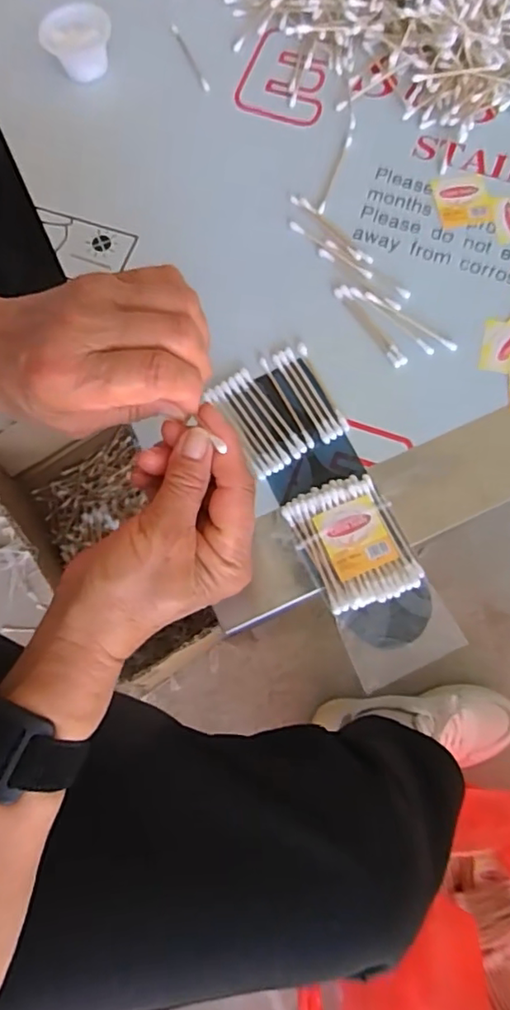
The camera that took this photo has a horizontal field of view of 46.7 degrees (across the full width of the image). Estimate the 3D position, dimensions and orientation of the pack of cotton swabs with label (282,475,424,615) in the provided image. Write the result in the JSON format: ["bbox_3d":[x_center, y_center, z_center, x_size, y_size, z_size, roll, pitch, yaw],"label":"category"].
[{"bbox_3d":[0.060,0.022,0.362,0.058,0.008,0.080,-22,75,-6],"label":"pack of cotton swabs with label"}]

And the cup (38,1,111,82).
[{"bbox_3d":[-0.138,-0.360,0.461,0.052,0.028,0.044,-10,74,-2],"label":"cup"}]

